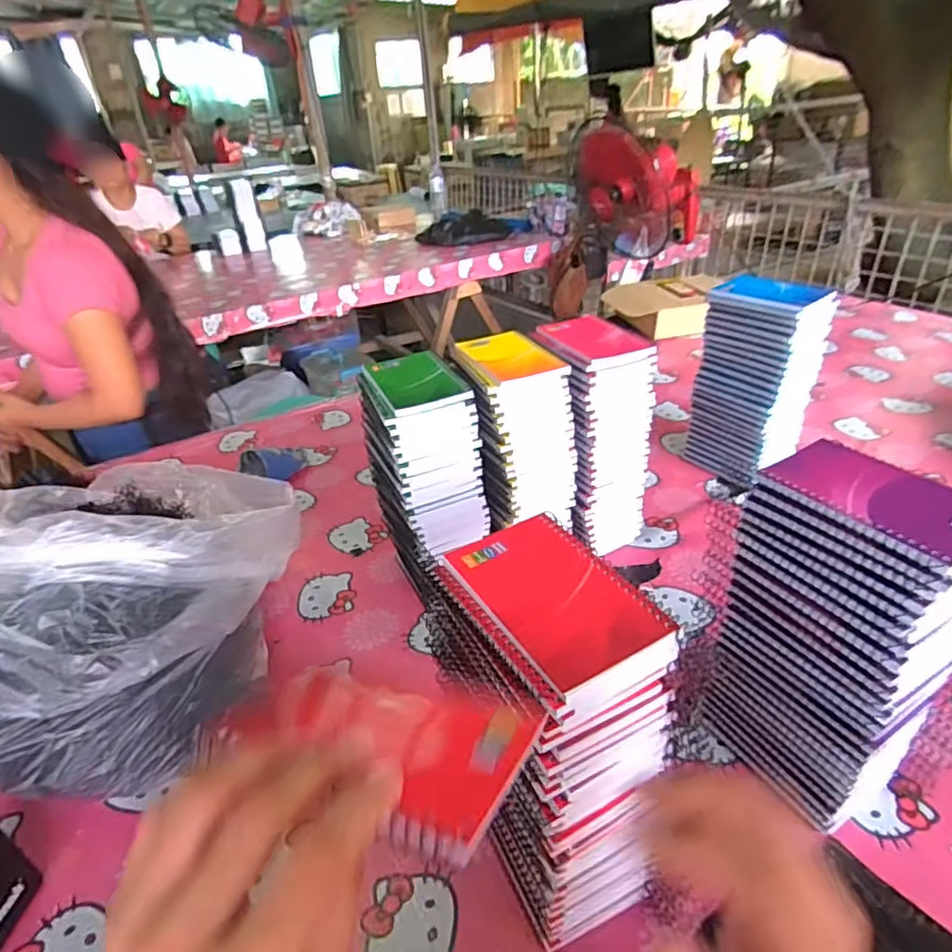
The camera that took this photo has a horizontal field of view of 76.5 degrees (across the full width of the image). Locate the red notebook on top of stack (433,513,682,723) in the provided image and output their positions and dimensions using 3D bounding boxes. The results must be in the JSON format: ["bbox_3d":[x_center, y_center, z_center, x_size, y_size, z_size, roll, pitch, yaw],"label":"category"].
[{"bbox_3d":[0.044,0.074,0.356,0.088,0.013,0.137,-20,36,-22],"label":"red notebook on top of stack"}]

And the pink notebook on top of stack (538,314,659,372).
[{"bbox_3d":[0.129,-0.157,0.694,0.089,0.015,0.134,-17,35,-18],"label":"pink notebook on top of stack"}]

